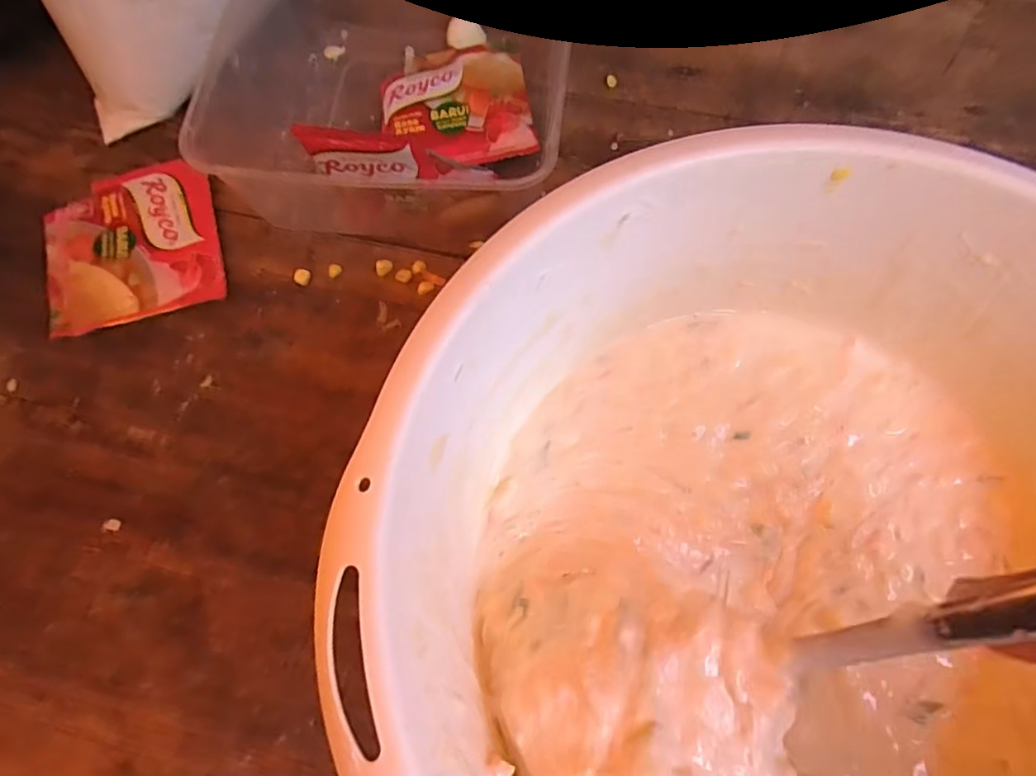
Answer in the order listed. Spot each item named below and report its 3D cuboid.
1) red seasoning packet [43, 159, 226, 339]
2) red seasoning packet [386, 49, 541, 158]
[{"bbox_3d":[-0.183,-0.069,0.291,0.077,0.008,0.079,-15,70,-3],"label":"red seasoning packet"},{"bbox_3d":[-0.031,-0.142,0.308,0.072,0.011,0.067,-6,70,0],"label":"red seasoning packet"}]

